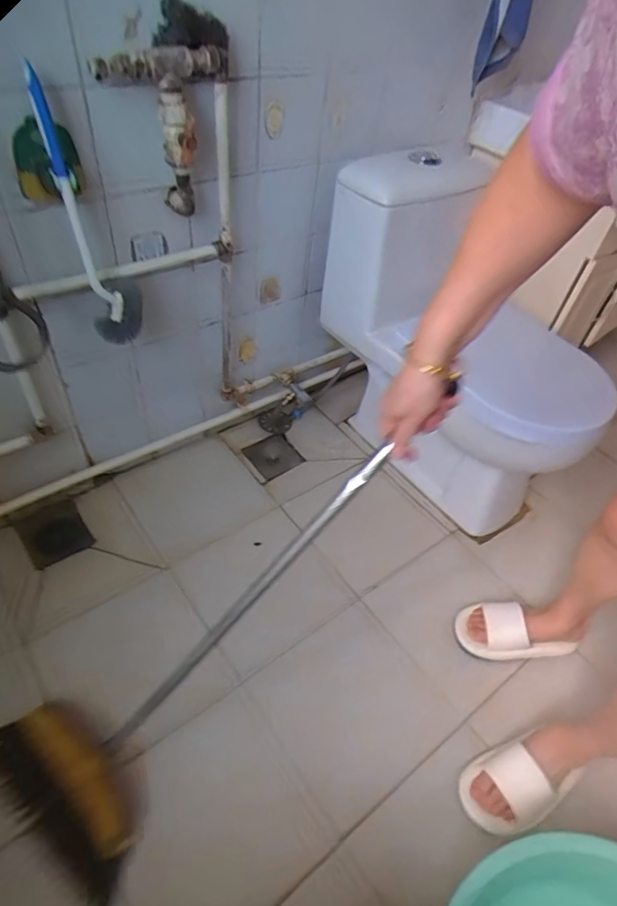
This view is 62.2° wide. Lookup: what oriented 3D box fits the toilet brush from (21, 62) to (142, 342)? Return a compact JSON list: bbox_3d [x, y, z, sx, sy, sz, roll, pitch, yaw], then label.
[{"bbox_3d":[-0.330,-0.354,0.793,0.082,0.370,0.092,-14,51,-16],"label":"toilet brush"}]

